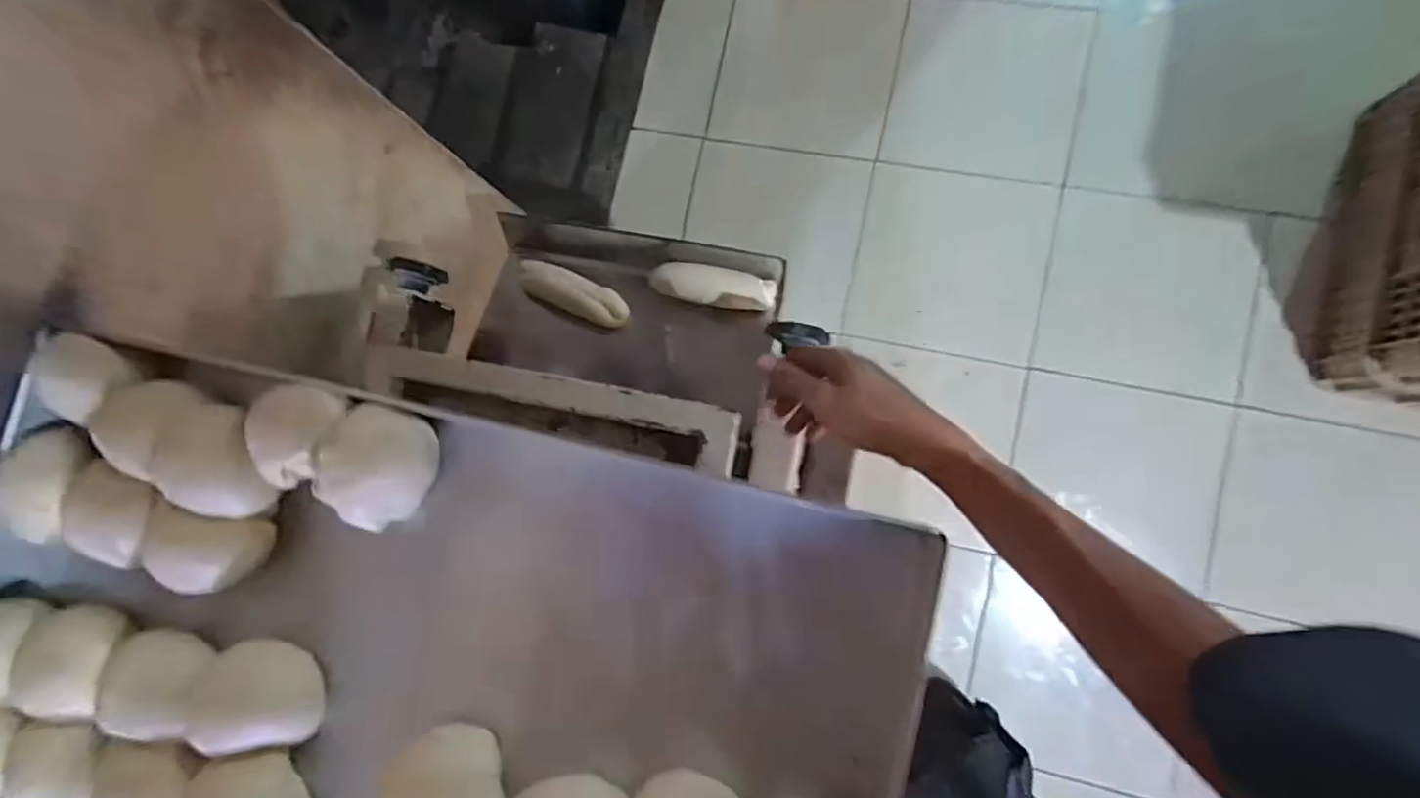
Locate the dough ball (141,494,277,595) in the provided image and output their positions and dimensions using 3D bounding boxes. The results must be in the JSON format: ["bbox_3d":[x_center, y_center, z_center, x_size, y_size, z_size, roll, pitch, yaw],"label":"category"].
[{"bbox_3d":[-0.372,0.112,0.461,0.066,0.047,0.066,-1,86,8],"label":"dough ball"}]

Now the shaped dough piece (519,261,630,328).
[{"bbox_3d":[-0.183,-0.138,0.823,0.169,0.035,0.047,24,90,9],"label":"shaped dough piece"}]

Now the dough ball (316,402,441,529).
[{"bbox_3d":[-0.243,0.053,0.457,0.065,0.047,0.091,7,87,9],"label":"dough ball"}]

